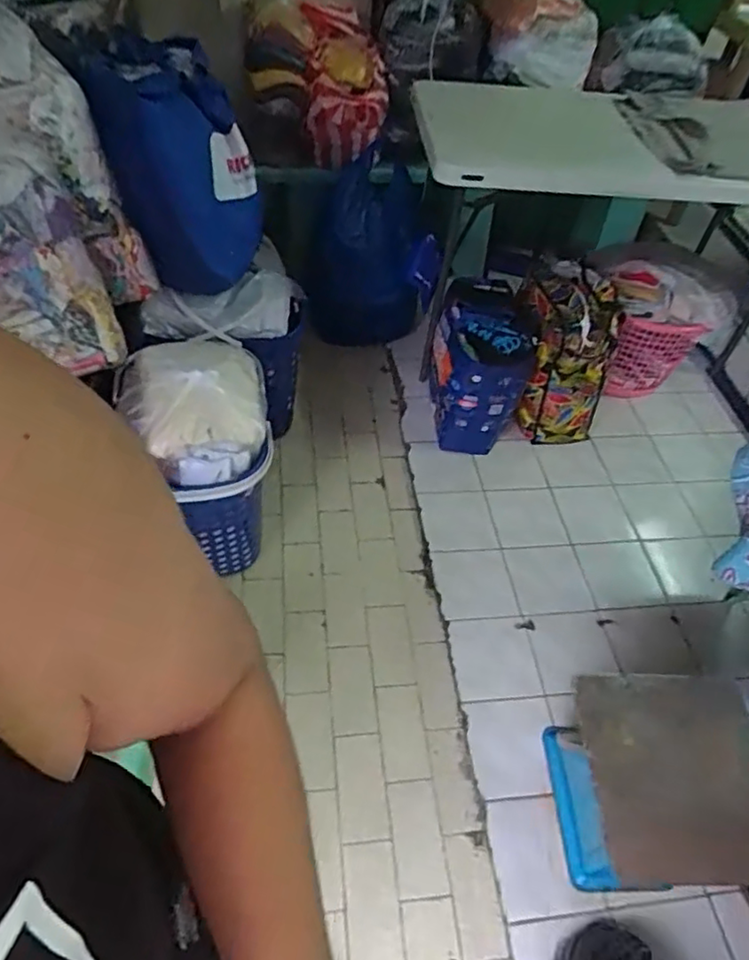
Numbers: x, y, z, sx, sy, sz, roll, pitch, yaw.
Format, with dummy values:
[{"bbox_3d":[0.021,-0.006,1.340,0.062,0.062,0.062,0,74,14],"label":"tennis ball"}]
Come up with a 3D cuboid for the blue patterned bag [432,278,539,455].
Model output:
[{"bbox_3d":[0.302,-0.352,1.819,0.262,0.375,0.404,9,49,0],"label":"blue patterned bag"}]

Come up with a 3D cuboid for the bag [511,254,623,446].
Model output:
[{"bbox_3d":[0.531,-0.373,1.825,0.228,0.433,0.352,-1,50,-8],"label":"bag"}]

